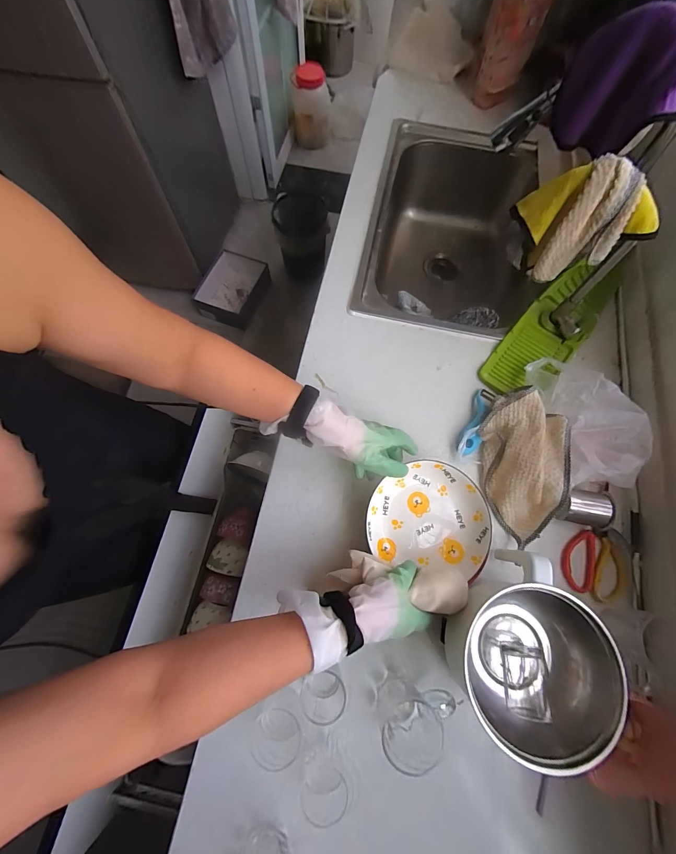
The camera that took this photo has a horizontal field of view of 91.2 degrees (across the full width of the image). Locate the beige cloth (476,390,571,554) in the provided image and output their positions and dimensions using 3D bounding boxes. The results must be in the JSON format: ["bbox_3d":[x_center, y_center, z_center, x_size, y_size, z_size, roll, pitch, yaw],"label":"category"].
[{"bbox_3d":[0.283,0.053,0.504,0.117,0.032,0.227,-7,77,32],"label":"beige cloth"}]

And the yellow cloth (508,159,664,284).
[{"bbox_3d":[0.325,-0.270,0.449,0.161,0.138,0.050,25,73,7],"label":"yellow cloth"}]

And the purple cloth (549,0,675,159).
[{"bbox_3d":[0.379,-0.439,0.434,0.051,0.128,0.168,-40,77,-12],"label":"purple cloth"}]

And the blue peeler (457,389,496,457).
[{"bbox_3d":[0.236,-0.010,0.557,0.034,0.020,0.128,27,74,7],"label":"blue peeler"}]

